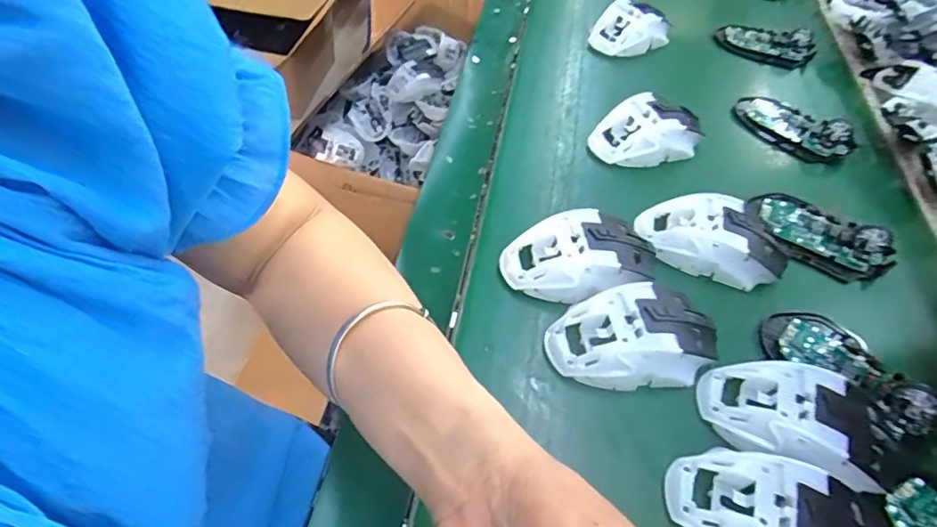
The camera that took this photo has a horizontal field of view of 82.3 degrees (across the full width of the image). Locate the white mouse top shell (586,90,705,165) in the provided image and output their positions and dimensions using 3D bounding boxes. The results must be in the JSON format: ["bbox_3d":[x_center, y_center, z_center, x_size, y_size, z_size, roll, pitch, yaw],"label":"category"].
[{"bbox_3d":[0.169,-0.125,0.504,0.111,0.038,0.065,-17,58,-17],"label":"white mouse top shell"}]

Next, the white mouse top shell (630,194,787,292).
[{"bbox_3d":[0.193,-0.021,0.425,0.112,0.034,0.059,20,55,9],"label":"white mouse top shell"}]

